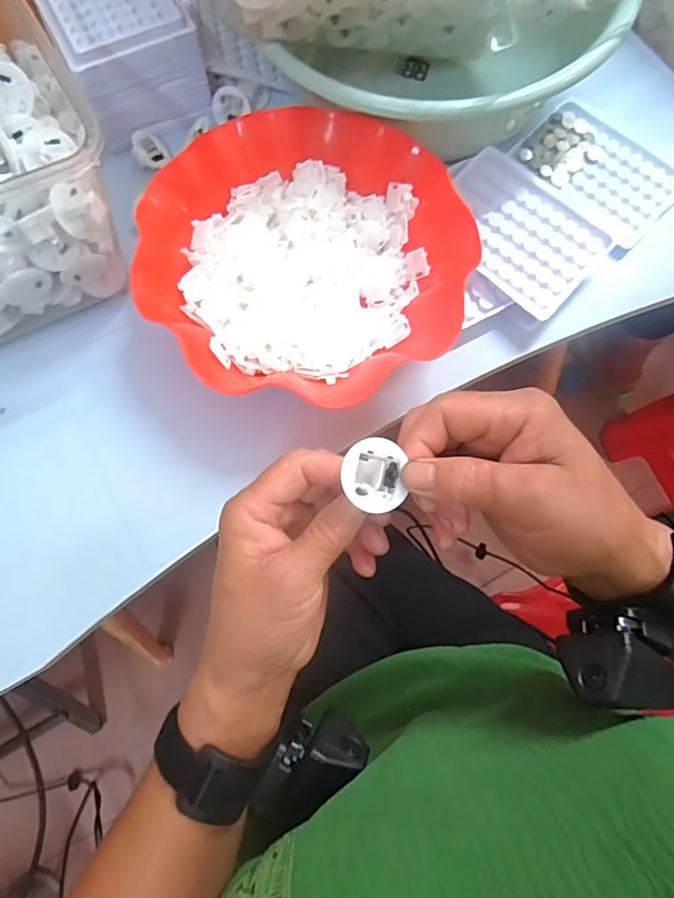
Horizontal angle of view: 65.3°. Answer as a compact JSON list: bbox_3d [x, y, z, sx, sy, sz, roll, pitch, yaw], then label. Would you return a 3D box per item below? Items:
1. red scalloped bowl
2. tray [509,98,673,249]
[{"bbox_3d":[-0.020,-0.134,0.377,0.218,0.053,0.215,0,74,-1],"label":"red scalloped bowl"},{"bbox_3d":[0.217,-0.235,0.441,0.128,0.007,0.092,41,77,9],"label":"tray"}]

